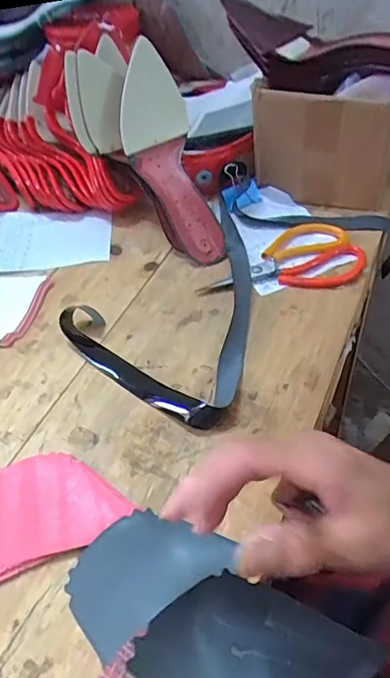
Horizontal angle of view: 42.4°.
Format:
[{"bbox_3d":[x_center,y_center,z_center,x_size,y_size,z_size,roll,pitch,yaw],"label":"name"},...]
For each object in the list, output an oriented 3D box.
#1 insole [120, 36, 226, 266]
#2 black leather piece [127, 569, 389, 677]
[{"bbox_3d":[-0.034,-0.216,0.622,0.084,0.089,0.265,-16,81,-9],"label":"insole"},{"bbox_3d":[0.028,0.164,0.258,0.116,0.009,0.083,-19,49,-34],"label":"black leather piece"}]

